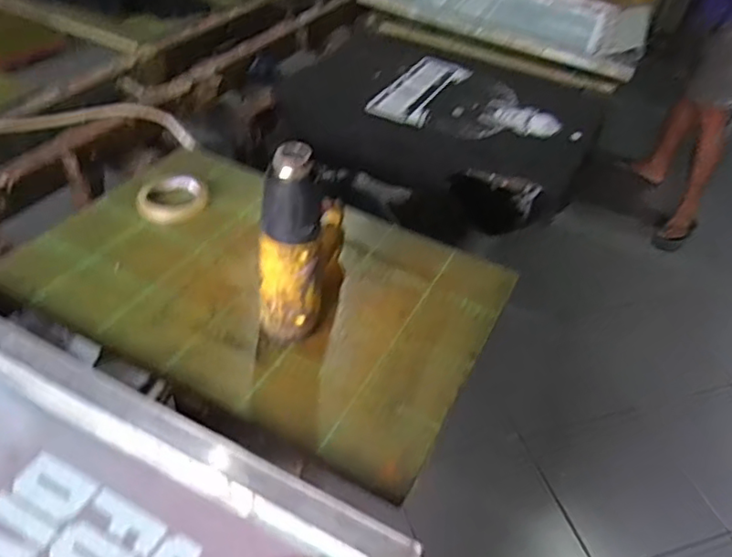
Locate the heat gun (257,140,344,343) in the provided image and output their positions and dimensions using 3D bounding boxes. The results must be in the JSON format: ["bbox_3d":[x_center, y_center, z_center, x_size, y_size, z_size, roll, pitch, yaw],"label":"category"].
[{"bbox_3d":[-0.074,-0.082,0.746,0.080,0.239,0.231,7,41,0],"label":"heat gun"}]

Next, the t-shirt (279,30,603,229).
[{"bbox_3d":[0.142,-0.307,1.333,0.600,0.219,0.346,19,42,14],"label":"t-shirt"}]

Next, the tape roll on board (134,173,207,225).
[{"bbox_3d":[-0.293,-0.122,0.932,0.100,0.018,0.114,20,42,15],"label":"tape roll on board"}]

